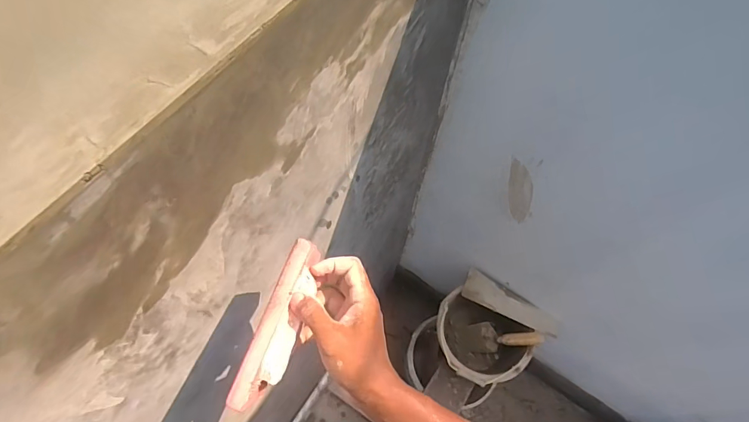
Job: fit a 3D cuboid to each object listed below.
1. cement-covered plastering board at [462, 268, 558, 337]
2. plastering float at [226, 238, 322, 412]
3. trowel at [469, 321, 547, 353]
[{"bbox_3d":[0.408,0.278,1.203,0.317,0.029,0.088,28,65,-7],"label":"cement-covered plastering board"},{"bbox_3d":[-0.083,0.103,0.383,0.028,0.068,0.148,17,72,7],"label":"plastering float"},{"bbox_3d":[0.385,0.373,1.216,0.063,0.238,0.083,29,57,-35],"label":"trowel"}]

